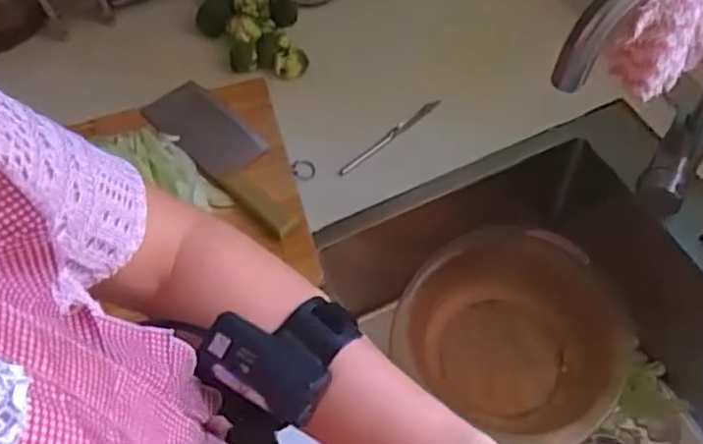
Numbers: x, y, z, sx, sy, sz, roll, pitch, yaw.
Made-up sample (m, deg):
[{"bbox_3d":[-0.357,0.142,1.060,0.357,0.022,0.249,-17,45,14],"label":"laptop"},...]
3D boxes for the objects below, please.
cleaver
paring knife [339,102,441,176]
[{"bbox_3d":[-0.146,-0.083,0.769,0.076,0.019,0.266,-40,63,-19],"label":"cleaver"},{"bbox_3d":[0.047,-0.103,0.789,0.161,0.014,0.013,-37,62,-17],"label":"paring knife"}]

